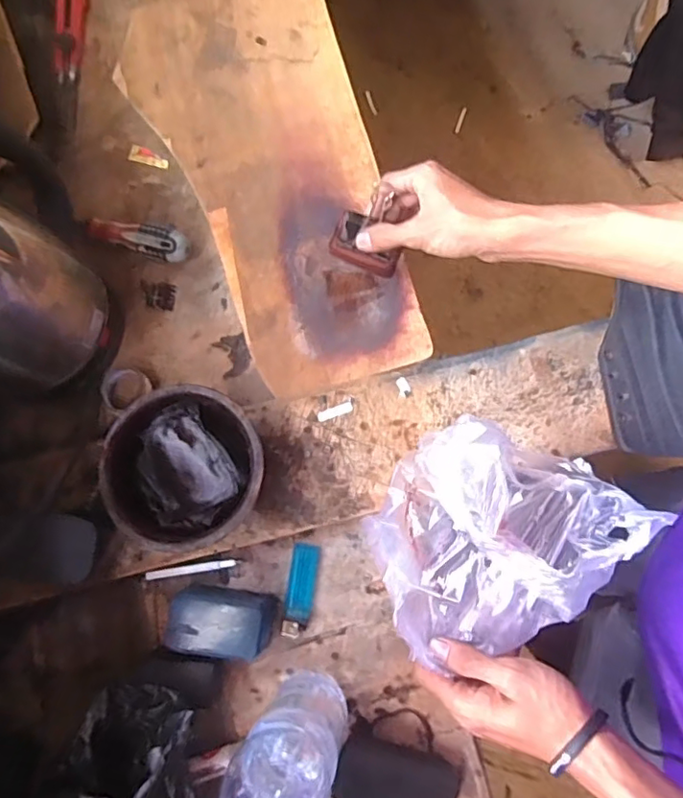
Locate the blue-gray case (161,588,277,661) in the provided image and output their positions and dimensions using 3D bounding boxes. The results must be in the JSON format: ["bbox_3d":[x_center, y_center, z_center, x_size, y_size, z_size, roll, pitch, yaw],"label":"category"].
[{"bbox_3d":[-0.106,0.194,0.503,0.083,0.038,0.052,6,78,6],"label":"blue-gray case"}]

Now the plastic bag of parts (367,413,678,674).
[{"bbox_3d":[0.105,0.107,0.411,0.156,0.094,0.170,24,78,5],"label":"plastic bag of parts"}]

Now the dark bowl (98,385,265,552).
[{"bbox_3d":[-0.139,0.063,0.520,0.138,0.057,0.133,-1,77,3],"label":"dark bowl"}]

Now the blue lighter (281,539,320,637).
[{"bbox_3d":[-0.037,0.173,0.525,0.026,0.007,0.080,7,78,5],"label":"blue lighter"}]

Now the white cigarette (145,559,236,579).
[{"bbox_3d":[-0.139,0.156,0.530,0.081,0.004,0.007,-9,77,1],"label":"white cigarette"}]

